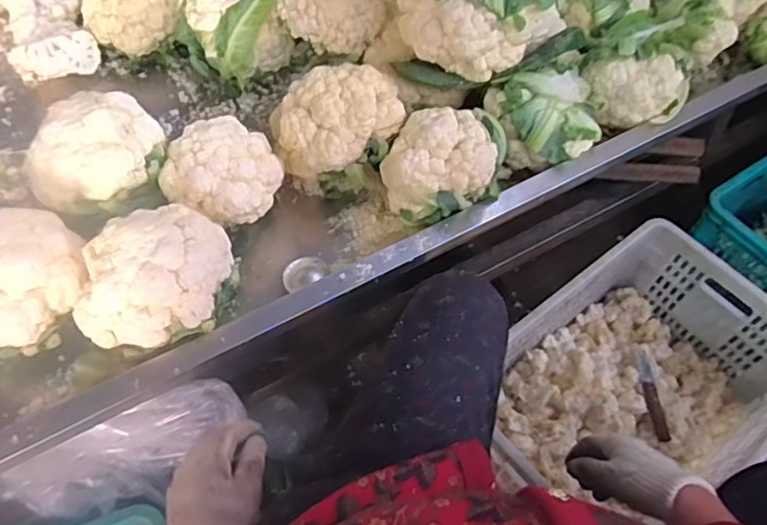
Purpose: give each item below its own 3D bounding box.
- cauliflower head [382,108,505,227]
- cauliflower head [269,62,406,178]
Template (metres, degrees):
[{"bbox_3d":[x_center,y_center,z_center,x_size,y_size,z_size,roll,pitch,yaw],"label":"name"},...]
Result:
[{"bbox_3d":[0.085,-0.142,0.789,0.167,0.106,0.126,-17,59,-13],"label":"cauliflower head"},{"bbox_3d":[-0.063,-0.200,0.828,0.173,0.114,0.138,-34,64,-22],"label":"cauliflower head"}]

